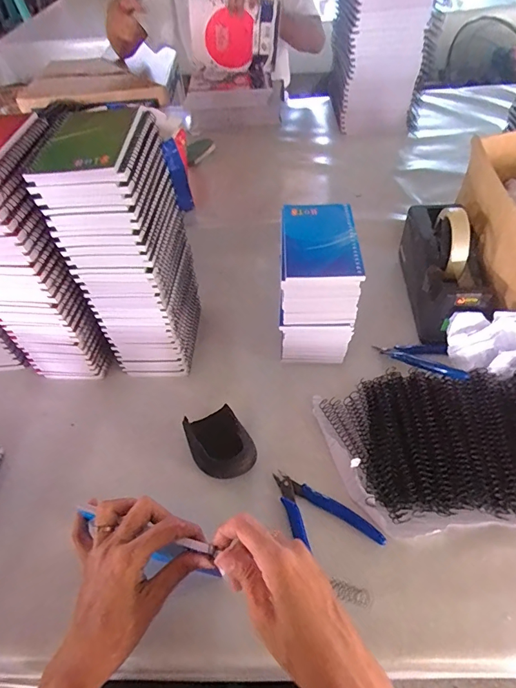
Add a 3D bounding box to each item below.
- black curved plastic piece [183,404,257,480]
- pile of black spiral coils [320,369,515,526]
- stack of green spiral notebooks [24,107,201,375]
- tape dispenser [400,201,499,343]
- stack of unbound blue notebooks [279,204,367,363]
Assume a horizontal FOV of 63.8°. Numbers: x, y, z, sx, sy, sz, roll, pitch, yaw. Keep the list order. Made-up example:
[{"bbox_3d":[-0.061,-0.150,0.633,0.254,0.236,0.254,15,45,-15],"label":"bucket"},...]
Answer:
[{"bbox_3d":[-0.044,0.114,0.475,0.062,0.029,0.085,-25,54,-15],"label":"black curved plastic piece"},{"bbox_3d":[0.226,0.097,0.448,0.287,0.055,0.169,-1,52,3],"label":"pile of black spiral coils"},{"bbox_3d":[-0.141,-0.097,0.481,0.094,0.276,0.136,1,52,5],"label":"stack of green spiral notebooks"},{"bbox_3d":[0.257,-0.102,0.577,0.082,0.125,0.206,-3,52,2],"label":"tape dispenser"},{"bbox_3d":[0.072,-0.067,0.523,0.083,0.168,0.126,-1,52,4],"label":"stack of unbound blue notebooks"}]

